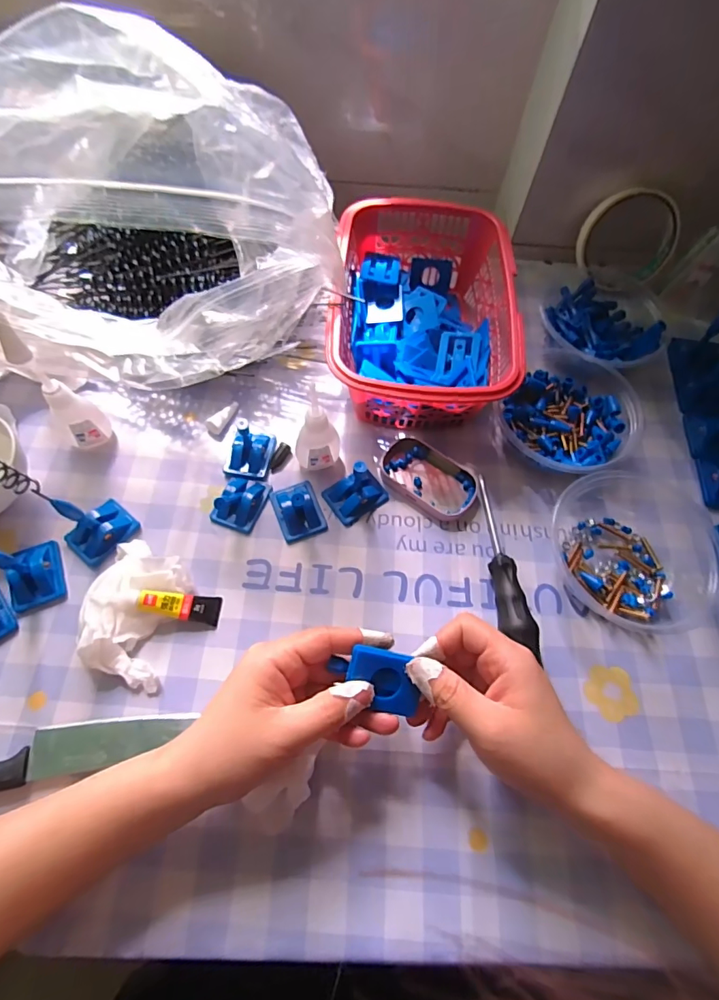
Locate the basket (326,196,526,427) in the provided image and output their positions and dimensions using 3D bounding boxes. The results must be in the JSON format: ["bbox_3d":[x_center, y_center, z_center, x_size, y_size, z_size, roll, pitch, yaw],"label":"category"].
[{"bbox_3d":[0.053,-0.161,0.410,0.144,0.079,0.201,4,64,-1],"label":"basket"}]

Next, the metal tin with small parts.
[{"bbox_3d":[0.057,-0.019,0.381,0.078,0.010,0.052,29,66,11],"label":"metal tin with small parts"}]

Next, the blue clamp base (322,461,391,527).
[{"bbox_3d":[-0.002,-0.011,0.358,0.044,0.042,0.035,-32,69,-17],"label":"blue clamp base"}]

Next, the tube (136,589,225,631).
[{"bbox_3d":[-0.123,0.074,0.322,0.053,0.006,0.020,17,61,-24],"label":"tube"}]

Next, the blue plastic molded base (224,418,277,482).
[{"bbox_3d":[-0.087,-0.044,0.370,0.033,0.042,0.042,12,64,3],"label":"blue plastic molded base"}]

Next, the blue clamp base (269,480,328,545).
[{"bbox_3d":[-0.048,0.004,0.357,0.034,0.026,0.046,-20,66,-12],"label":"blue clamp base"}]

